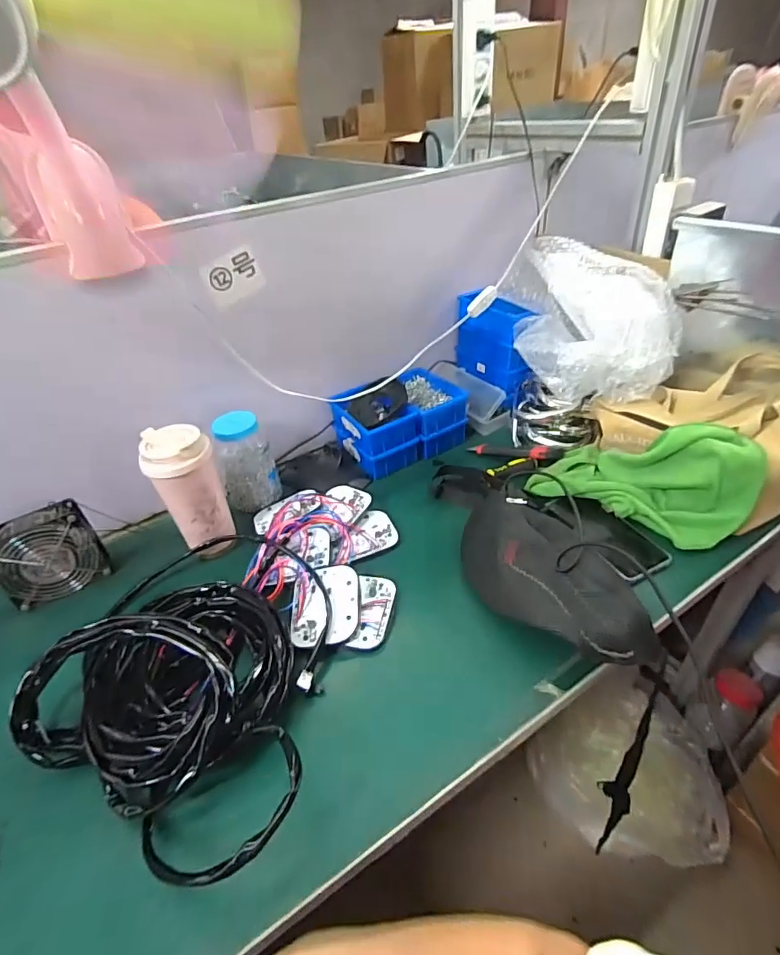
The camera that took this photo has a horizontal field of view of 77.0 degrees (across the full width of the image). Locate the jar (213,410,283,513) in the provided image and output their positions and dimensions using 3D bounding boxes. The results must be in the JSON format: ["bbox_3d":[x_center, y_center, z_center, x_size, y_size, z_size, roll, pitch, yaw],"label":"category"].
[{"bbox_3d":[-0.226,-0.028,0.768,0.082,0.147,0.072,-17,40,-14],"label":"jar"}]

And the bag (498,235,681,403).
[{"bbox_3d":[0.284,-0.238,0.742,0.274,0.186,0.129,18,45,27],"label":"bag"}]

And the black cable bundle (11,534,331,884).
[{"bbox_3d":[-0.224,0.214,0.506,0.291,0.109,0.317,-4,39,2],"label":"black cable bundle"}]

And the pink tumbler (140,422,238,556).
[{"bbox_3d":[-0.271,0.025,0.683,0.079,0.188,0.072,-18,40,-14],"label":"pink tumbler"}]

